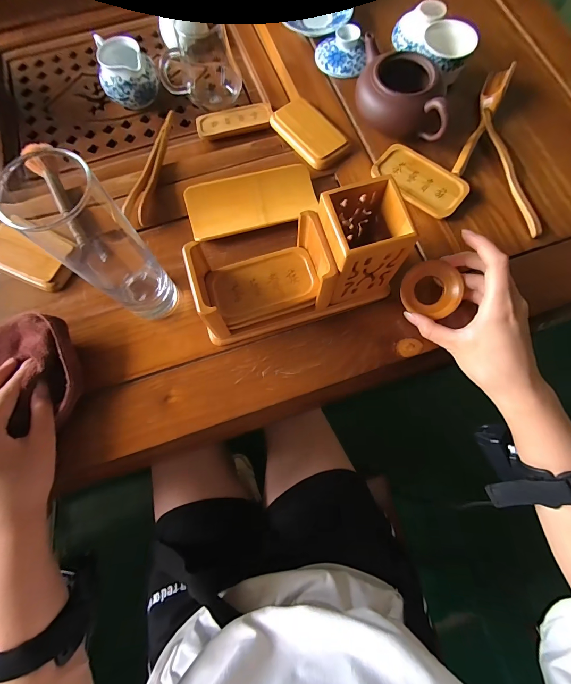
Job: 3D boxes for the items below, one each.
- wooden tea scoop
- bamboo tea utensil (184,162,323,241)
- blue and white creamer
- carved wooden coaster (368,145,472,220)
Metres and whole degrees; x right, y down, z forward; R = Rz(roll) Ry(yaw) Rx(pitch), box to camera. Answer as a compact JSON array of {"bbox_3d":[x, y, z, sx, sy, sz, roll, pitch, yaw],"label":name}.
[{"bbox_3d":[0.240,-0.275,0.390,0.028,0.020,0.176,27,77,9],"label":"wooden tea scoop"},{"bbox_3d":[-0.039,-0.163,0.373,0.146,0.018,0.079,-15,75,-3],"label":"bamboo tea utensil"},{"bbox_3d":[-0.226,-0.384,0.455,0.078,0.060,0.096,-21,75,-4],"label":"blue and white creamer"},{"bbox_3d":[0.157,-0.189,0.377,0.106,0.014,0.059,42,79,12],"label":"carved wooden coaster"}]

